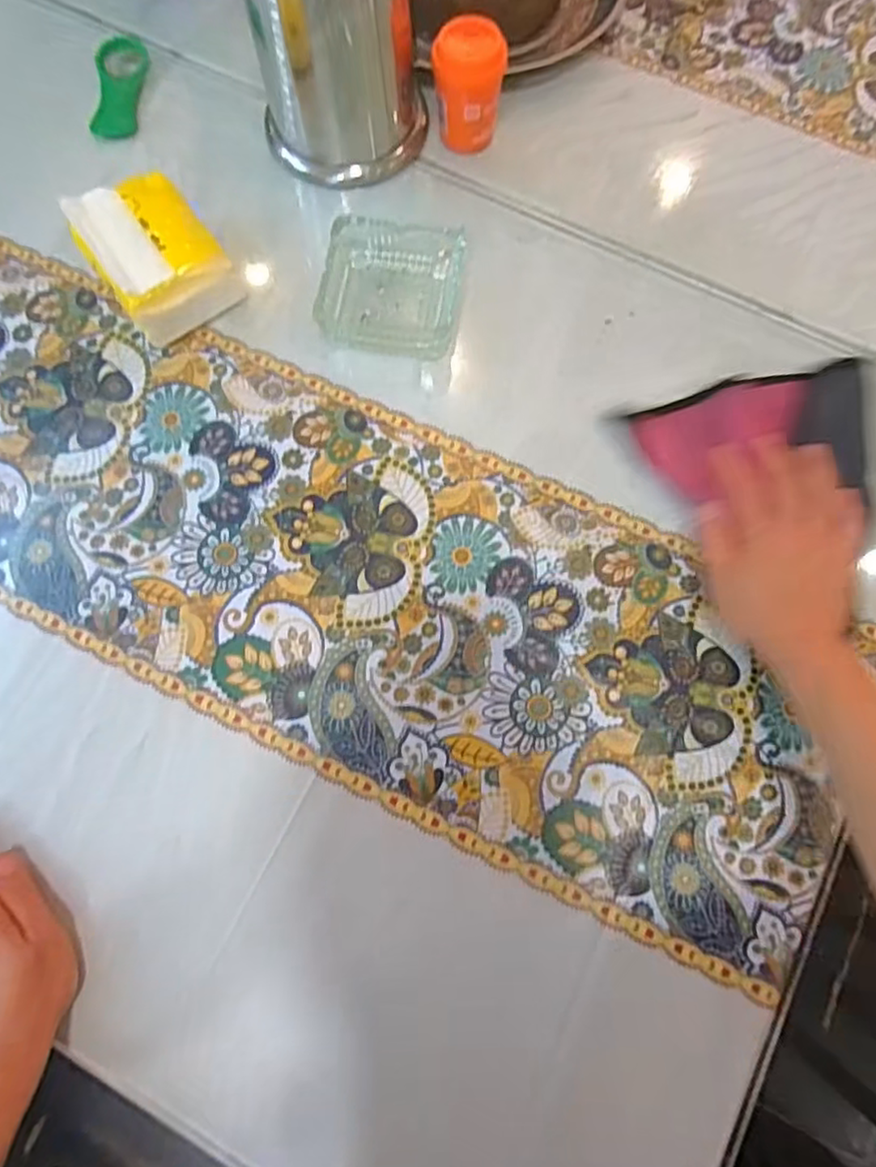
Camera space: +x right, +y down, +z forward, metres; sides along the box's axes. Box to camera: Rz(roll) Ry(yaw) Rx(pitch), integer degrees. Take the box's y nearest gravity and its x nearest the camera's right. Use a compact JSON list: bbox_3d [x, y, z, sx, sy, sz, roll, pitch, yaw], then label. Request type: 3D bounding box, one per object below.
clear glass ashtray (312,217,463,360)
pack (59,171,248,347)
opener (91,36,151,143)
[{"bbox_3d":[-0.034,-0.243,0.510,0.110,0.033,0.120,8,73,2],"label":"clear glass ashtray"},{"bbox_3d":[-0.217,-0.248,0.492,0.093,0.064,0.111,-36,77,-11],"label":"pack"},{"bbox_3d":[-0.288,-0.446,0.569,0.040,0.018,0.104,2,73,0],"label":"opener"}]

